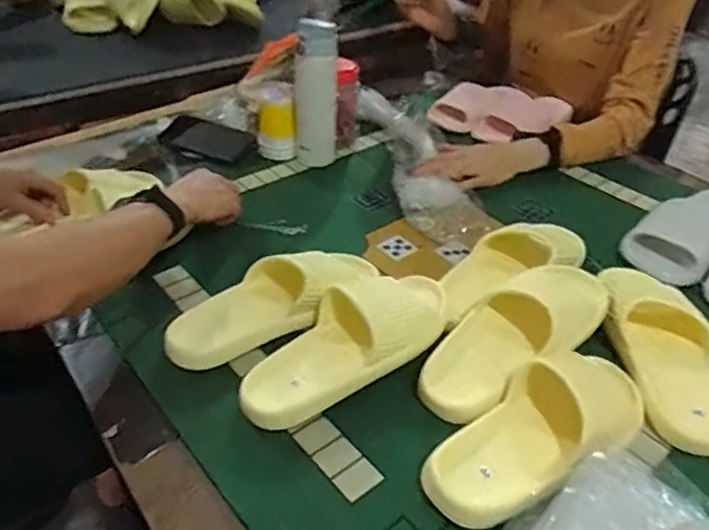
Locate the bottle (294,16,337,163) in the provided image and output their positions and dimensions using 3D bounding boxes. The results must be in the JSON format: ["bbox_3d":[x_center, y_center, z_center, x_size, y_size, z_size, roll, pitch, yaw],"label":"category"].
[{"bbox_3d":[-0.062,-0.264,0.973,0.068,0.233,0.059,0,39,-5],"label":"bottle"}]

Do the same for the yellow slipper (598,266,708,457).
[{"bbox_3d":[0.338,0.086,0.666,0.106,0.071,0.250,3,39,-1],"label":"yellow slipper"}]

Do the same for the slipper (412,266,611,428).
[{"bbox_3d":[0.173,0.066,0.650,0.252,0.058,0.098,-22,45,-29],"label":"slipper"}]

